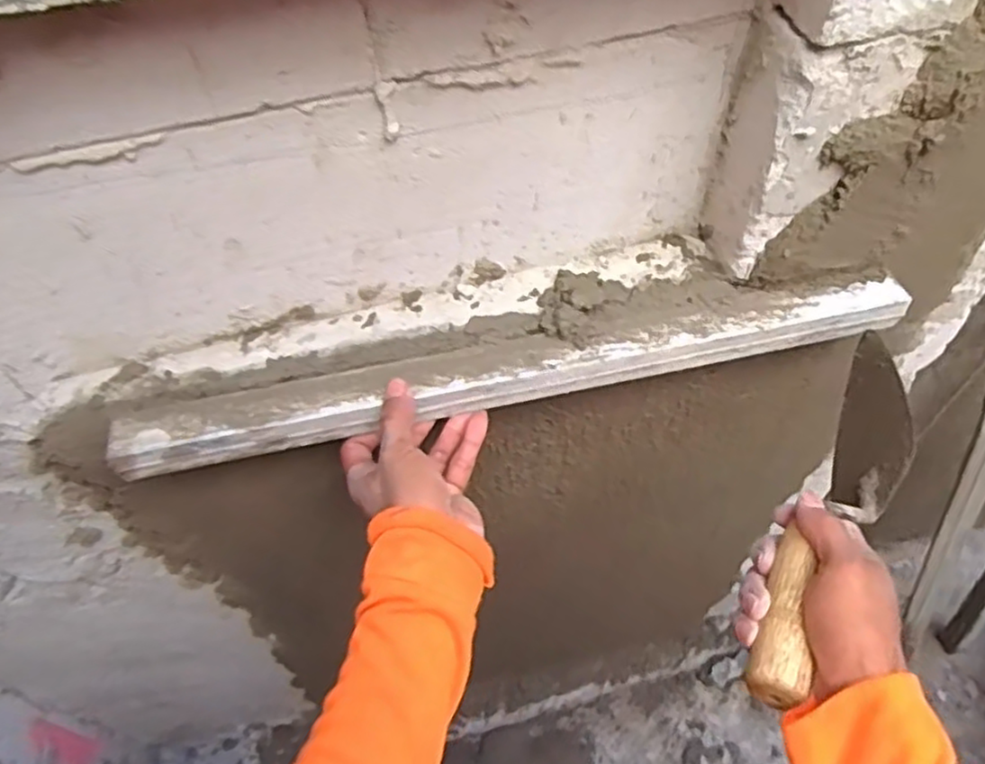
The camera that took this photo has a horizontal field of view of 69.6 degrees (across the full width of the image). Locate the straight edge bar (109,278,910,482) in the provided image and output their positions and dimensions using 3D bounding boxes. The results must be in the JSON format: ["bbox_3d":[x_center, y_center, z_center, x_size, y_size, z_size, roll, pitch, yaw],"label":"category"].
[{"bbox_3d":[0.026,-0.004,0.532,0.582,0.039,0.030,-11,55,-6],"label":"straight edge bar"}]

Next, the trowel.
[{"bbox_3d":[0.233,0.079,0.474,0.051,0.077,0.301,27,53,19],"label":"trowel"}]

